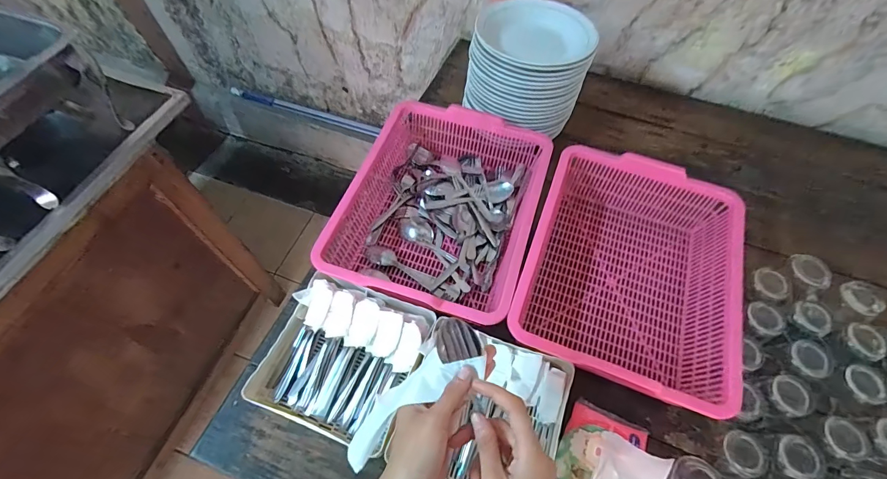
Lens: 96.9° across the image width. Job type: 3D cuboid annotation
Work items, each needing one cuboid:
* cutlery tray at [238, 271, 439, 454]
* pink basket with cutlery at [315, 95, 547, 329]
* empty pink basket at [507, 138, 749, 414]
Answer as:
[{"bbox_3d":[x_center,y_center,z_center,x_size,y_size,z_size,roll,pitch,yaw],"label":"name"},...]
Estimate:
[{"bbox_3d":[-0.146,0.177,0.592,0.200,0.063,0.208,17,60,8],"label":"cutlery tray"},{"bbox_3d":[0.002,-0.054,0.713,0.308,0.114,0.395,18,60,9],"label":"pink basket with cutlery"},{"bbox_3d":[0.295,0.056,0.659,0.312,0.128,0.390,19,61,10],"label":"empty pink basket"}]

